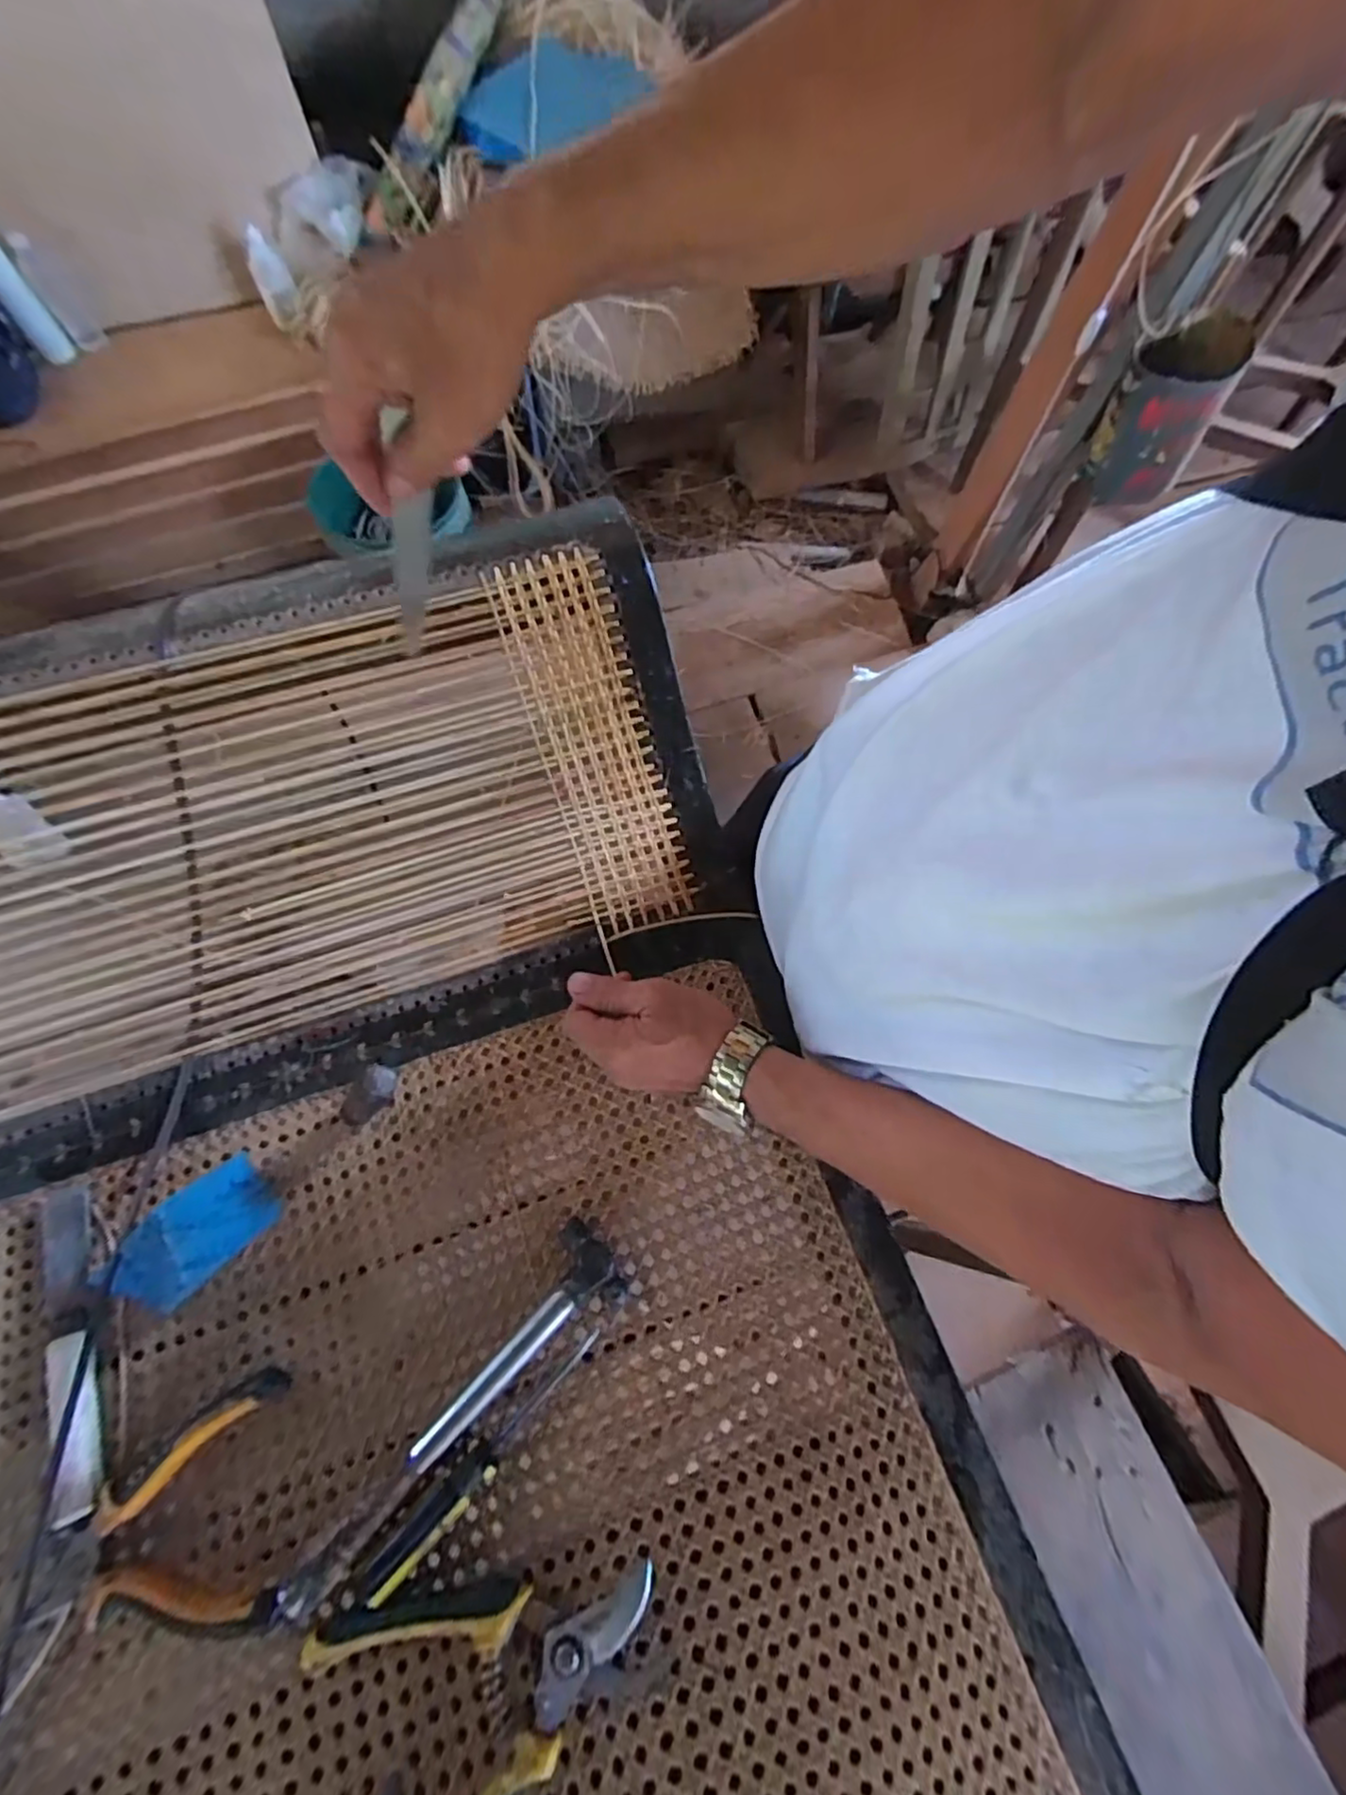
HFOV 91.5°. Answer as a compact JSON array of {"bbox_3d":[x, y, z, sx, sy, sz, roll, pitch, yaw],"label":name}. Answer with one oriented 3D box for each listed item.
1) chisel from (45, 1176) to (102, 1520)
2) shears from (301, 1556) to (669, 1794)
[{"bbox_3d":[-0.377,0.275,0.410,0.033,0.020,0.187,-20,68,-9],"label":"chisel"},{"bbox_3d":[-0.107,0.419,0.354,0.179,0.019,0.134,-39,72,-16],"label":"shears"}]

